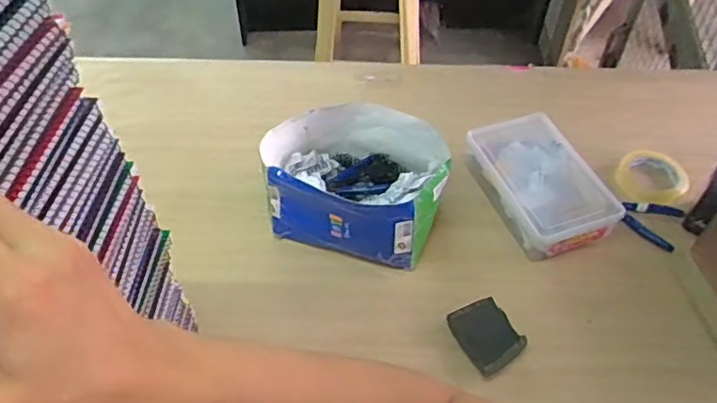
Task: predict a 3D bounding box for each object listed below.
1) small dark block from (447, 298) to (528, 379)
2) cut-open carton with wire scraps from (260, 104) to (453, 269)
[{"bbox_3d":[0.167,0.172,0.752,0.071,0.033,0.090,-21,54,-17],"label":"small dark block"},{"bbox_3d":[-0.004,-0.031,0.842,0.250,0.131,0.191,15,52,12],"label":"cut-open carton with wire scraps"}]

